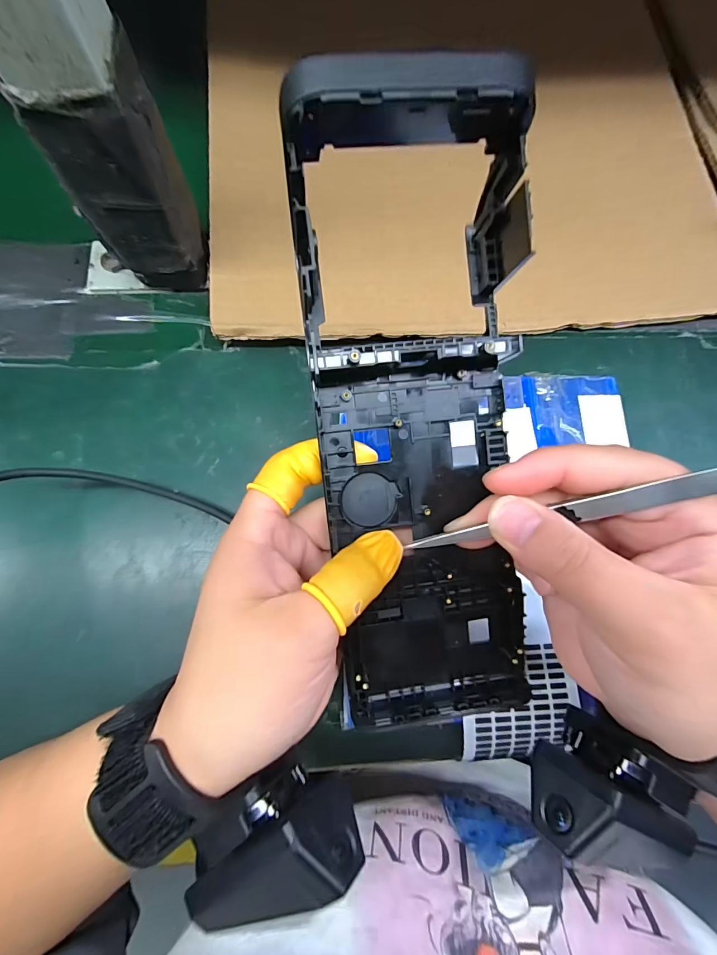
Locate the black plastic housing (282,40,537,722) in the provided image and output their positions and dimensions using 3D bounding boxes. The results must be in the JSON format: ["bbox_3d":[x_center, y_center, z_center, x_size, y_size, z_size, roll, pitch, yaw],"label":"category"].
[{"bbox_3d":[0.026,-0.014,0.150,0.080,0.037,0.214,-5,104,-3],"label":"black plastic housing"}]

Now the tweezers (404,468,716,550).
[{"bbox_3d":[0.077,0.010,0.132,0.128,0.006,0.007,-18,75,26],"label":"tweezers"}]

